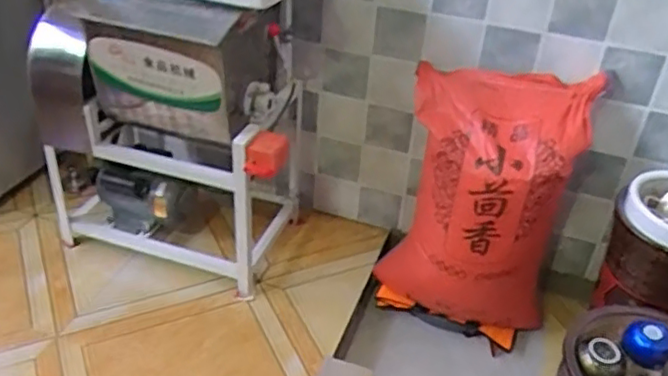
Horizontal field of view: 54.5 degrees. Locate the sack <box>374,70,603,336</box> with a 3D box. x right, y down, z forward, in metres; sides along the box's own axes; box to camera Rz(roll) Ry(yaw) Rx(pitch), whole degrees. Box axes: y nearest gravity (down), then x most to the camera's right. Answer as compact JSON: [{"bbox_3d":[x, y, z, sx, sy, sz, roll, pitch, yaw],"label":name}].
[{"bbox_3d":[0.397,0.027,1.750,0.442,0.602,0.384,14,37,13],"label":"sack"}]

